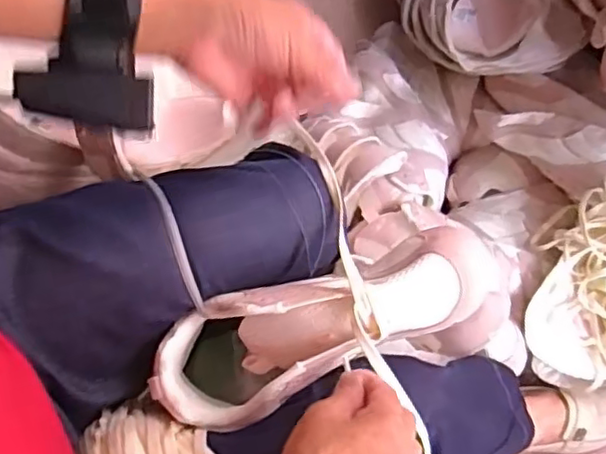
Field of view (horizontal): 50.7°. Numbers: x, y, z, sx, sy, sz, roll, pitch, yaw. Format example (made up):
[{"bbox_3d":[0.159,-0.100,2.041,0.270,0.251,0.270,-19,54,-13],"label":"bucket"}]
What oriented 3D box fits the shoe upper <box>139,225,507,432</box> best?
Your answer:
[{"bbox_3d":[0.017,0.072,0.452,0.244,0.064,0.084,-18,76,0],"label":"shoe upper"}]

